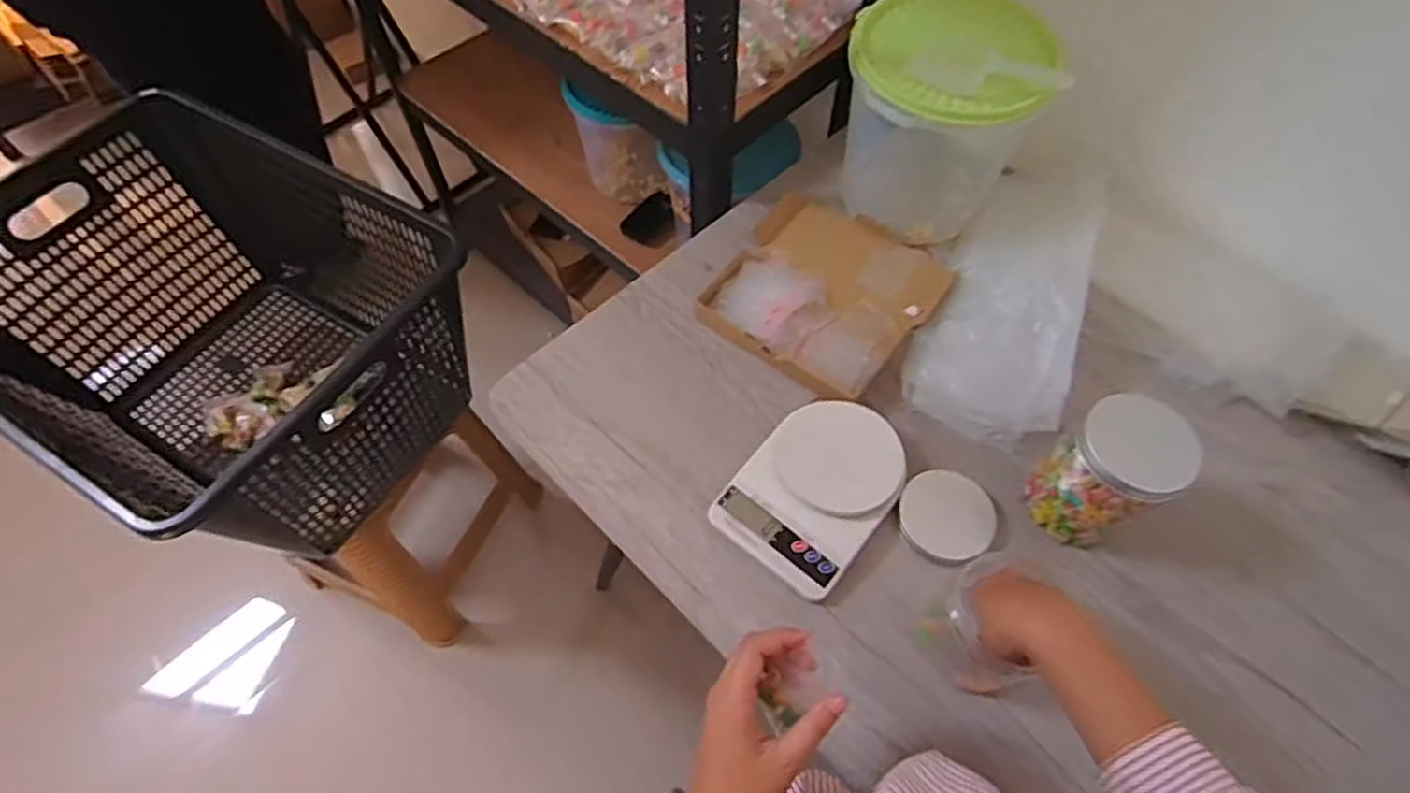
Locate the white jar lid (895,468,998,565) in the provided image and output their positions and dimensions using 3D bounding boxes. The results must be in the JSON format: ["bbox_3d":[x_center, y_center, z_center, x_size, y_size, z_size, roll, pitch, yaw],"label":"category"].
[{"bbox_3d":[0.222,0.109,0.640,0.085,0.018,0.080,0,60,0],"label":"white jar lid"}]

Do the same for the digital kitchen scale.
[{"bbox_3d":[0.104,0.085,0.648,0.126,0.038,0.172,37,66,19],"label":"digital kitchen scale"}]

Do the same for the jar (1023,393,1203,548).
[{"bbox_3d":[0.342,0.065,0.592,0.082,0.127,0.081,0,60,0],"label":"jar"}]

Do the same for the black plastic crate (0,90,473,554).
[{"bbox_3d":[-0.611,-0.070,0.920,0.575,0.318,0.431,28,64,15],"label":"black plastic crate"}]

